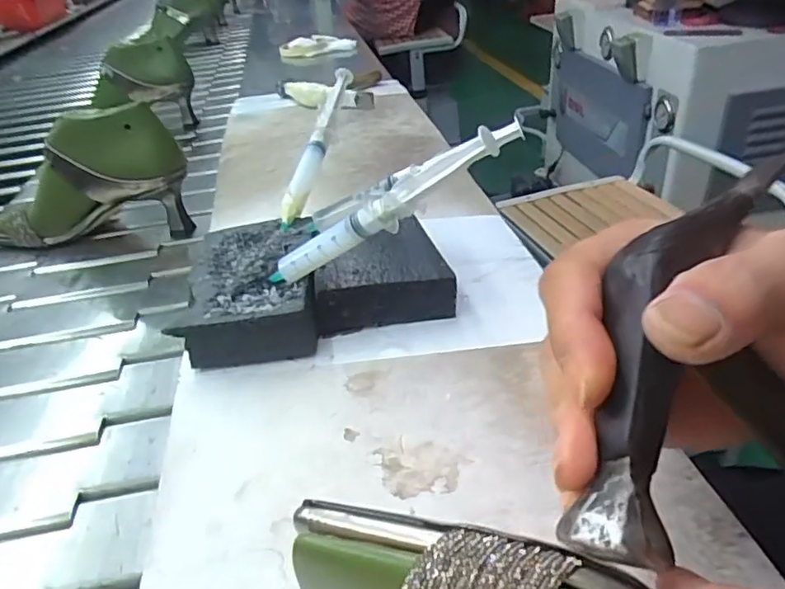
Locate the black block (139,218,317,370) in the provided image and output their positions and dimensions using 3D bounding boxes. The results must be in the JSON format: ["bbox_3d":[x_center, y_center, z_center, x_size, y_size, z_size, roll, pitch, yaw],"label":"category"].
[{"bbox_3d":[-0.093,-0.006,0.391,0.087,0.034,0.127,-7,35,-2],"label":"black block"}]

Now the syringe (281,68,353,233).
[{"bbox_3d":[-0.059,-0.122,0.464,0.014,0.018,0.169,4,59,17],"label":"syringe"}]

